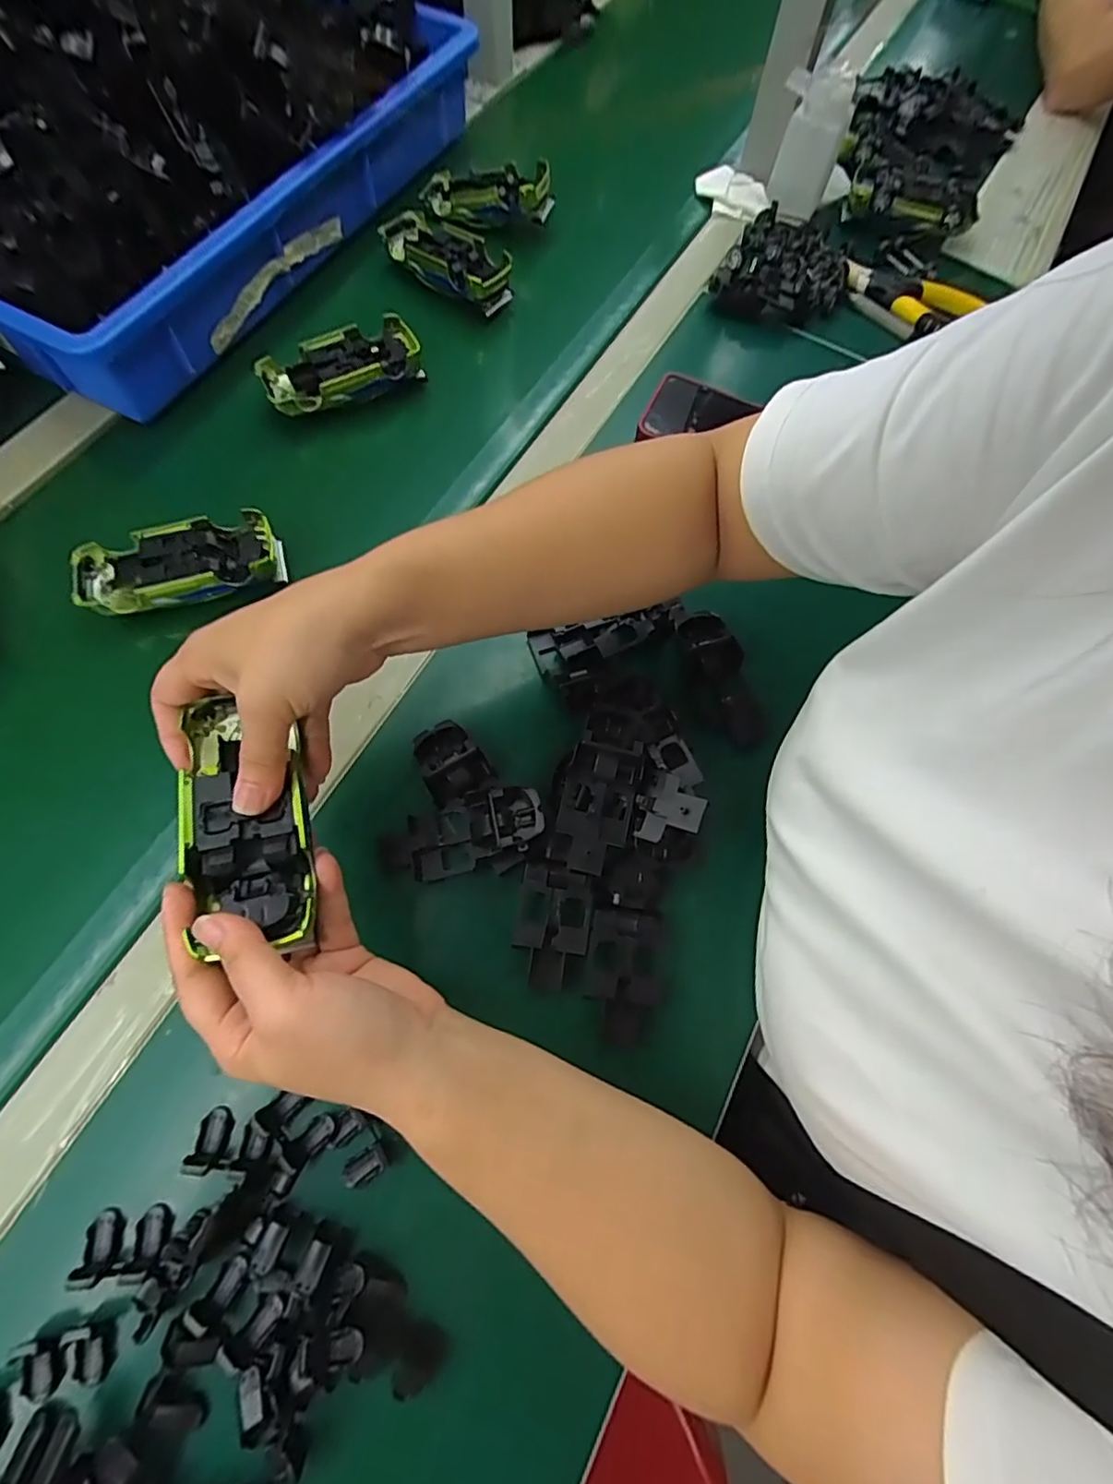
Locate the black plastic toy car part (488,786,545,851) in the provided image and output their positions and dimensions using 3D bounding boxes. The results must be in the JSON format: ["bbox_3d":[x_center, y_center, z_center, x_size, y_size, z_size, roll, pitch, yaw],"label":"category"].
[{"bbox_3d":[-0.024,0.047,0.361,0.030,0.018,0.039,-9,69,-8],"label":"black plastic toy car part"}]

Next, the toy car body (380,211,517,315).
[{"bbox_3d":[-0.099,-0.459,0.557,0.133,0.028,0.062,35,70,10],"label":"toy car body"}]

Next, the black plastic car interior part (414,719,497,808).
[{"bbox_3d":[-0.069,0.014,0.388,0.040,0.030,0.047,-27,73,-14],"label":"black plastic car interior part"}]

